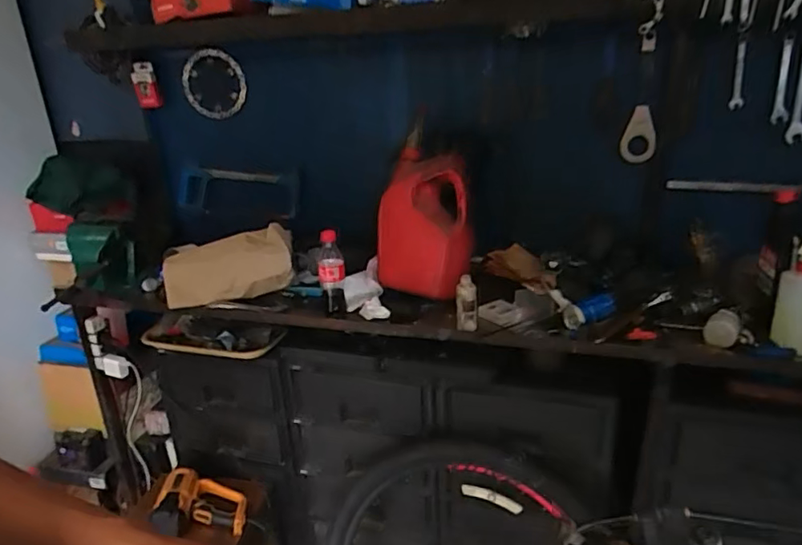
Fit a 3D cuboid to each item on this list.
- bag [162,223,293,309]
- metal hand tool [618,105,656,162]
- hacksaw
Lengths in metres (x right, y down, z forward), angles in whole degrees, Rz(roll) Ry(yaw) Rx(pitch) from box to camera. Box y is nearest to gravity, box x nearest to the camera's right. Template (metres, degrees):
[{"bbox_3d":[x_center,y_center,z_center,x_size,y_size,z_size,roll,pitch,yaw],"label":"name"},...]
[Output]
[{"bbox_3d":[-0.411,-0.010,1.319,0.306,0.040,0.175,-17,59,-1],"label":"bag"},{"bbox_3d":[0.532,-0.305,1.243,0.074,0.129,0.019,2,20,9],"label":"metal hand tool"},{"bbox_3d":[-0.458,-0.225,1.556,0.349,0.124,0.019,4,0,6],"label":"hacksaw"}]

